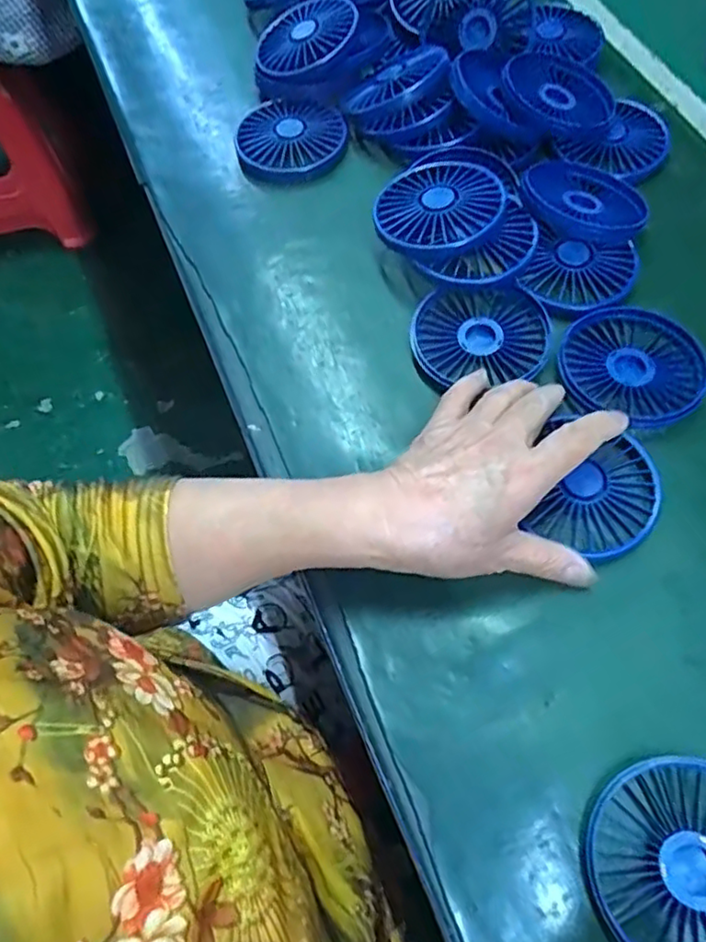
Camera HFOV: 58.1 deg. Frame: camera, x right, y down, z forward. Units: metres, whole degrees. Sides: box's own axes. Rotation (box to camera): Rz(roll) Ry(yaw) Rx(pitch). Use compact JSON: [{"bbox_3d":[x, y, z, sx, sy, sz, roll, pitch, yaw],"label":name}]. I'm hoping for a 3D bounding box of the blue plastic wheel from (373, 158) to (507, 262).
[{"bbox_3d":[0.059,-0.182,0.439,0.084,0.021,0.084,-1,64,3],"label":"blue plastic wheel"}]

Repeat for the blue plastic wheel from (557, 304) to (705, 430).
[{"bbox_3d":[0.177,-0.069,0.396,0.086,0.008,0.086,-1,64,3],"label":"blue plastic wheel"}]

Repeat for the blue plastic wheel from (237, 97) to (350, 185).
[{"bbox_3d":[-0.049,-0.264,0.506,0.087,0.016,0.084,-1,64,3],"label":"blue plastic wheel"}]

